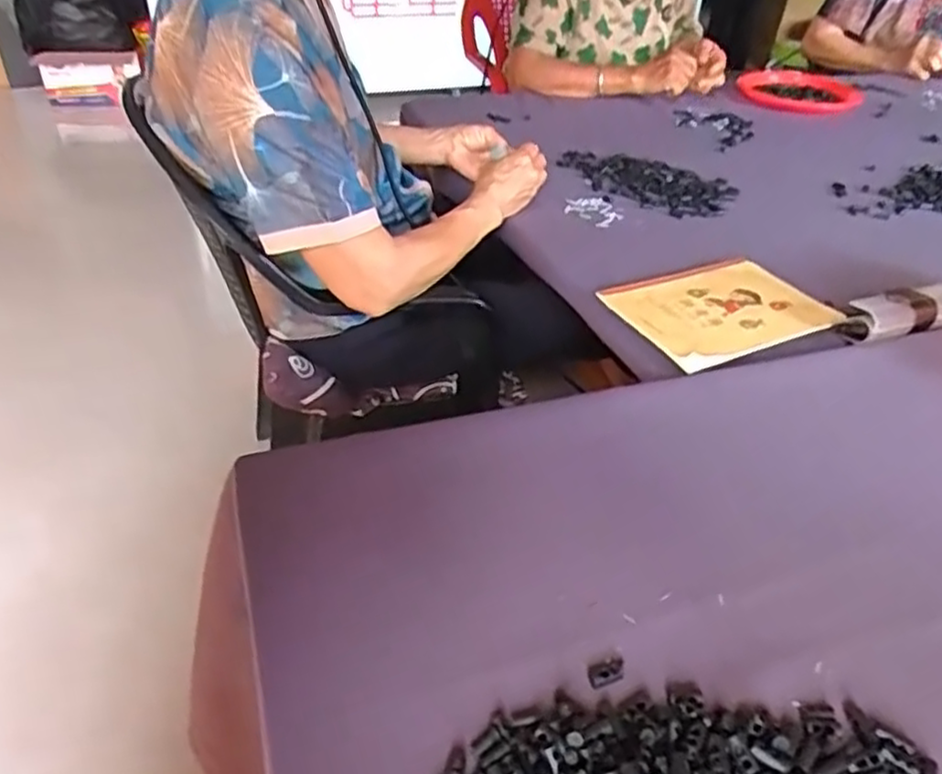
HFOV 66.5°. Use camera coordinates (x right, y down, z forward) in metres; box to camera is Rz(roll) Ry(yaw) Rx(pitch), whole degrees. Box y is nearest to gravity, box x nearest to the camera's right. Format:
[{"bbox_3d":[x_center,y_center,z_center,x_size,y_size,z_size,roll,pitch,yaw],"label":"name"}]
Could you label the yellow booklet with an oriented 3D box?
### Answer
[{"bbox_3d":[0.254,-0.082,0.734,0.218,0.008,0.151,-16,41,-25],"label":"yellow booklet"}]

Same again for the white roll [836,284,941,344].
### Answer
[{"bbox_3d":[0.433,-0.076,0.708,0.155,0.030,0.040,-14,41,-23],"label":"white roll"}]

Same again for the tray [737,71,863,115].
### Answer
[{"bbox_3d":[0.661,-0.599,1.440,0.229,0.020,0.223,14,38,13],"label":"tray"}]

